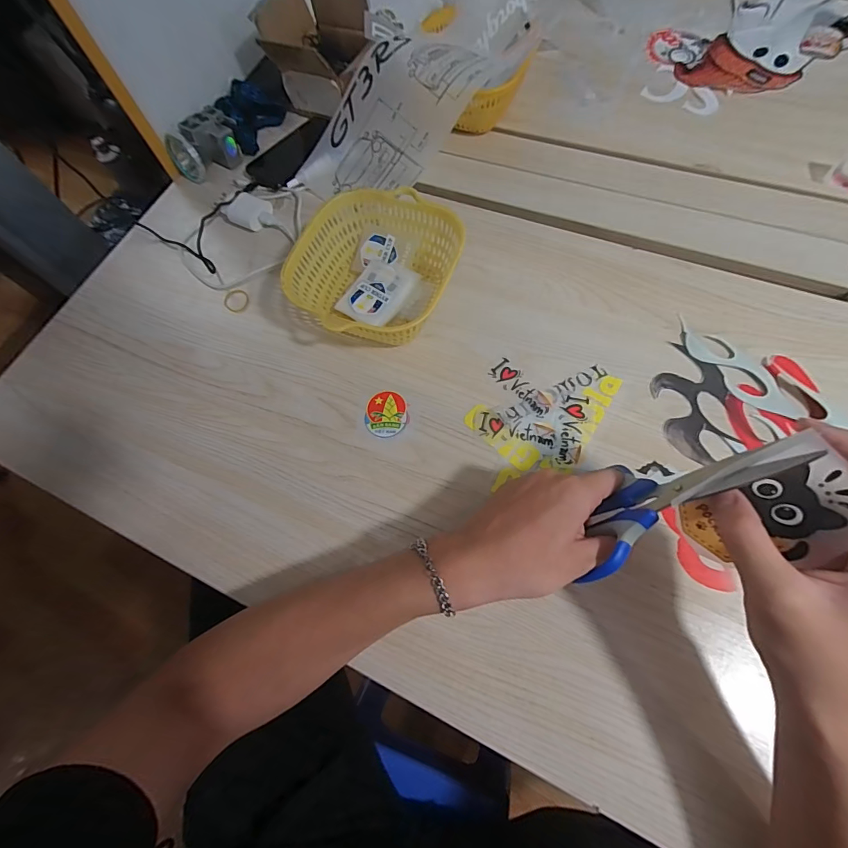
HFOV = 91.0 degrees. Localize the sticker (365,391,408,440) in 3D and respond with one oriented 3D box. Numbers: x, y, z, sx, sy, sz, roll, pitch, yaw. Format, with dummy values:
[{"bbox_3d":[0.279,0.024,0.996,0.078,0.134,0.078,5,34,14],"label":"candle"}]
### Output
[{"bbox_3d":[-0.038,-0.011,0.422,0.040,0.004,0.051,-7,65,2],"label":"sticker"}]

